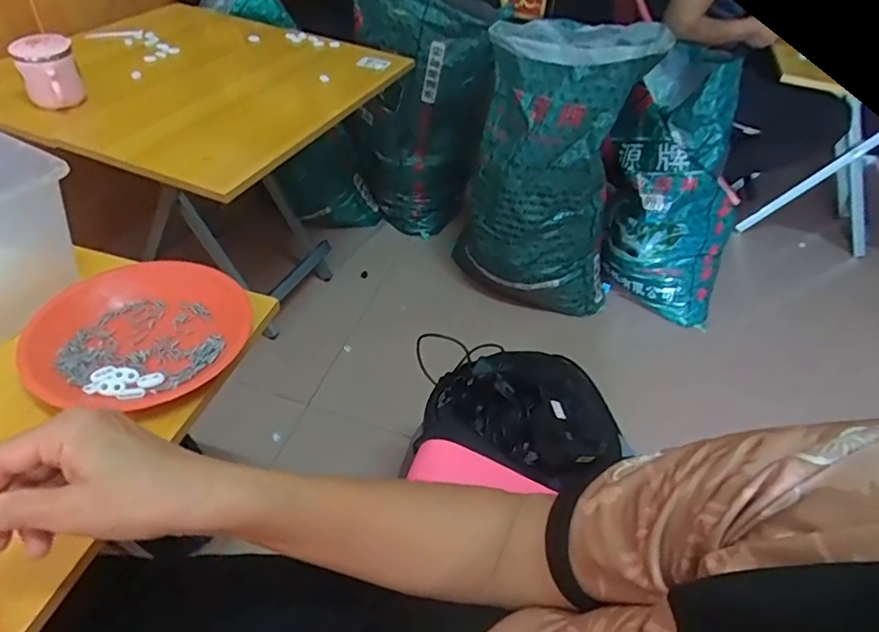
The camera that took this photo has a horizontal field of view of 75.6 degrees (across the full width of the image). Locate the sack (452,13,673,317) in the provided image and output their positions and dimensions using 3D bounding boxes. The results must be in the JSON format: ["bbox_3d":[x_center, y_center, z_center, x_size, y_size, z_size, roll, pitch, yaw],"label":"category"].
[{"bbox_3d":[0.218,-0.263,1.142,0.321,0.576,0.179,10,45,5],"label":"sack"}]

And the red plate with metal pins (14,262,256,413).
[{"bbox_3d":[-0.281,0.019,0.544,0.198,0.040,0.152,-33,56,-32],"label":"red plate with metal pins"}]

